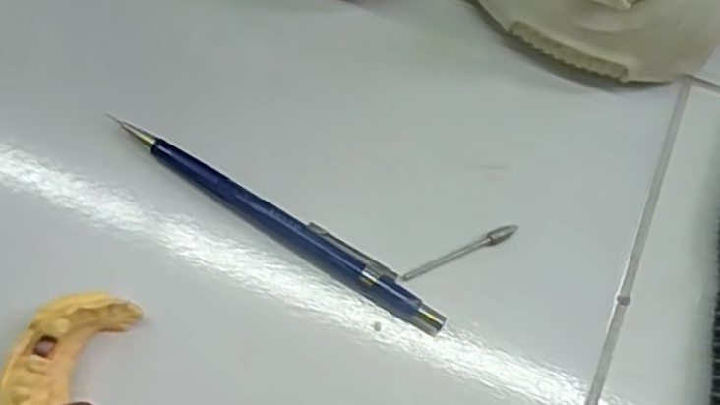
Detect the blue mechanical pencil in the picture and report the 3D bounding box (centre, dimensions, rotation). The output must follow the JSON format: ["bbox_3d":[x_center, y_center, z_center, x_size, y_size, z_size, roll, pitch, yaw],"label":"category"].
[{"bbox_3d":[-0.029,0.007,0.269,0.133,0.011,0.013,31,72,9],"label":"blue mechanical pencil"}]

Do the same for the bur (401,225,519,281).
[{"bbox_3d":[0.036,0.018,0.271,0.045,0.004,0.005,-21,72,-10],"label":"bur"}]

